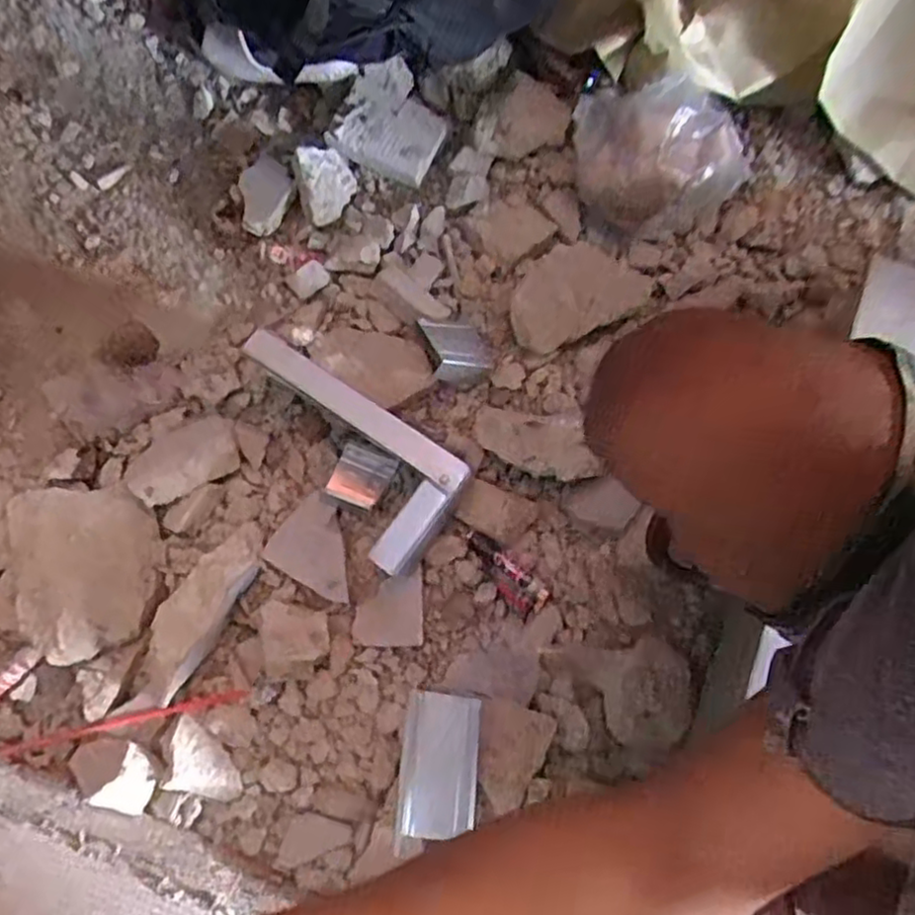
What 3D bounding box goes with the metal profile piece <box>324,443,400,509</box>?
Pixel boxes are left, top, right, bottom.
[{"bbox_3d":[-0.115,0.023,0.851,0.068,0.020,0.070,21,80,4],"label":"metal profile piece"}]

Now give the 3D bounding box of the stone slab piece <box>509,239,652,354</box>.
[{"bbox_3d":[0.141,-0.203,0.851,0.163,0.027,0.109,-24,80,-4],"label":"stone slab piece"}]

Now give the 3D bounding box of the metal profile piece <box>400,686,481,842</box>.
[{"bbox_3d":[-0.016,0.309,0.705,0.072,0.009,0.134,4,79,1],"label":"metal profile piece"}]

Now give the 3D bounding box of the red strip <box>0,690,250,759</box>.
[{"bbox_3d":[-0.369,0.293,0.772,0.265,0.037,0.015,-13,80,-2],"label":"red strip"}]

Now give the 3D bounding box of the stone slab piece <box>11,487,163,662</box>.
[{"bbox_3d":[-0.419,0.118,0.791,0.152,0.038,0.197,-25,80,-4],"label":"stone slab piece"}]

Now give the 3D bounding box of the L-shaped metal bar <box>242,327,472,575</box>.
[{"bbox_3d":[-0.138,-0.010,0.756,0.293,0.025,0.136,34,81,6],"label":"L-shaped metal bar"}]

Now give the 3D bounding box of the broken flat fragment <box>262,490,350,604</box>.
[{"bbox_3d":[-0.160,0.101,0.820,0.115,0.013,0.100,31,81,6],"label":"broken flat fragment"}]

